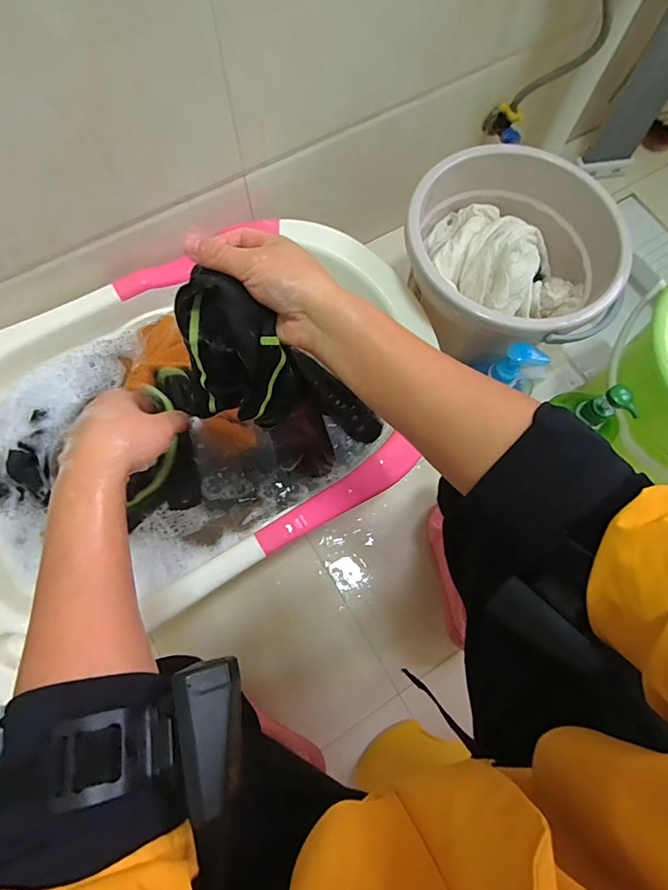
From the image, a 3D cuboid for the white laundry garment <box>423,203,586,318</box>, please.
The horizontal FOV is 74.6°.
[{"bbox_3d":[0.266,-0.290,0.680,0.247,0.087,0.157,34,76,9],"label":"white laundry garment"}]

